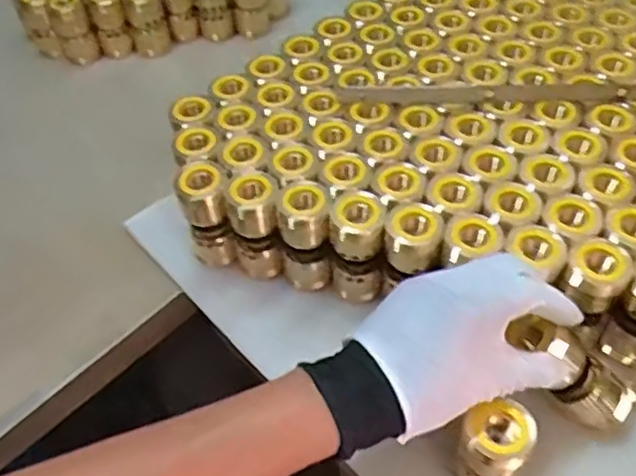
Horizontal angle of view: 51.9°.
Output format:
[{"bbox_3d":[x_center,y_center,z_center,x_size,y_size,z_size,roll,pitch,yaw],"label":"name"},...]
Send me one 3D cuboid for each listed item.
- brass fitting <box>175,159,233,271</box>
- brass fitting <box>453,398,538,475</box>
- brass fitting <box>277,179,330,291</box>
[{"bbox_3d":[-0.090,-0.016,0.536,0.038,0.096,0.032,-16,51,-8],"label":"brass fitting"},{"bbox_3d":[0.108,0.133,0.406,0.039,0.073,0.036,-2,50,3],"label":"brass fitting"},{"bbox_3d":[-0.009,0.000,0.522,0.040,0.102,0.039,-4,50,1],"label":"brass fitting"}]

